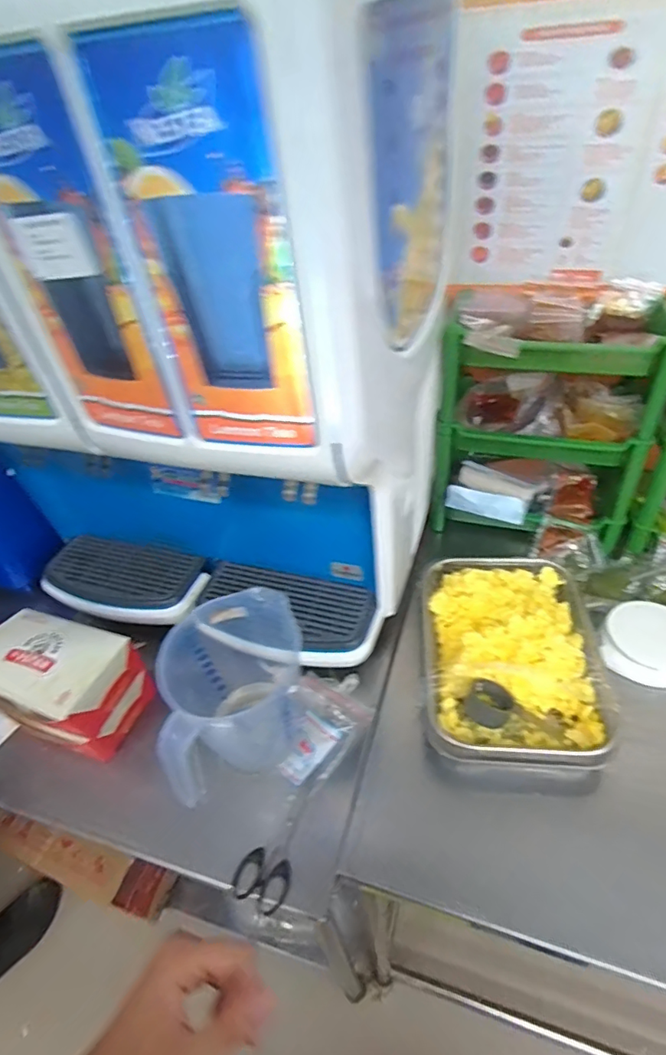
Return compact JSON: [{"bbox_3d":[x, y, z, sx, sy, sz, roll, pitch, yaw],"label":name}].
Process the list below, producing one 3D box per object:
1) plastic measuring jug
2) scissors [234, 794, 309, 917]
[{"bbox_3d":[-0.108,0.207,0.614,0.144,0.167,0.183,-8,43,-2],"label":"plastic measuring jug"},{"bbox_3d":[-0.063,0.353,0.580,0.057,0.008,0.113,11,46,18],"label":"scissors"}]

